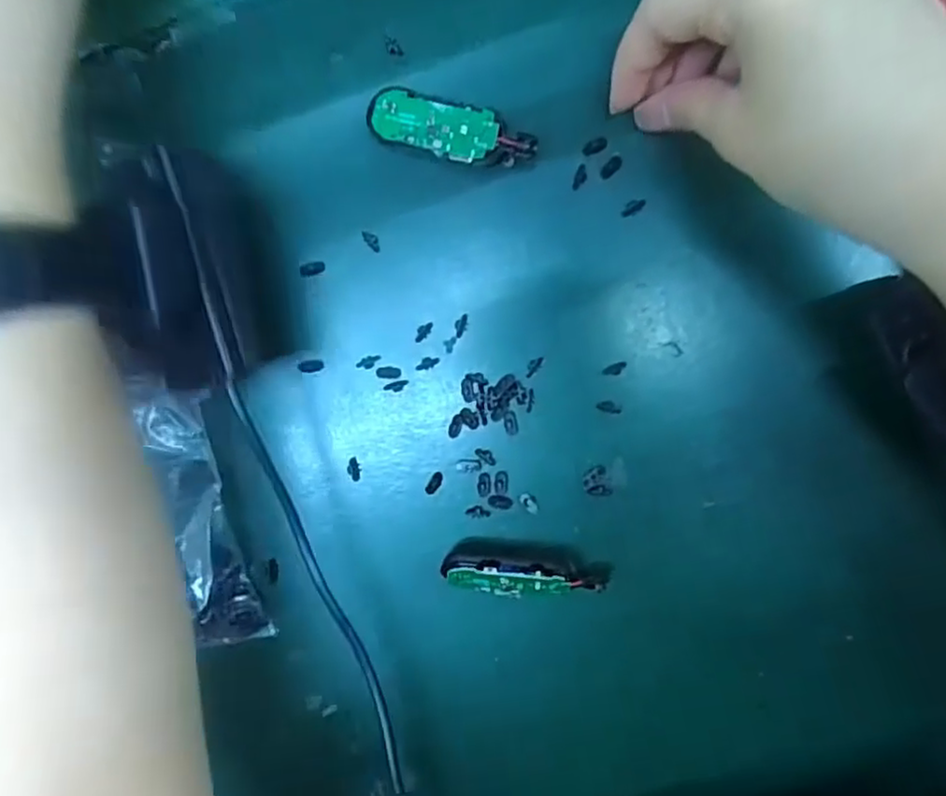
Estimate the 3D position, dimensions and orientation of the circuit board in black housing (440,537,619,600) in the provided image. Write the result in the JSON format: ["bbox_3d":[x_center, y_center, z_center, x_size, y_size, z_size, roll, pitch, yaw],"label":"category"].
[{"bbox_3d":[0.019,0.064,0.246,0.059,0.018,0.019,6,95,3],"label":"circuit board in black housing"}]

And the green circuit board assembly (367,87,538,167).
[{"bbox_3d":[-0.007,-0.091,0.236,0.057,0.012,0.018,17,96,1],"label":"green circuit board assembly"}]

